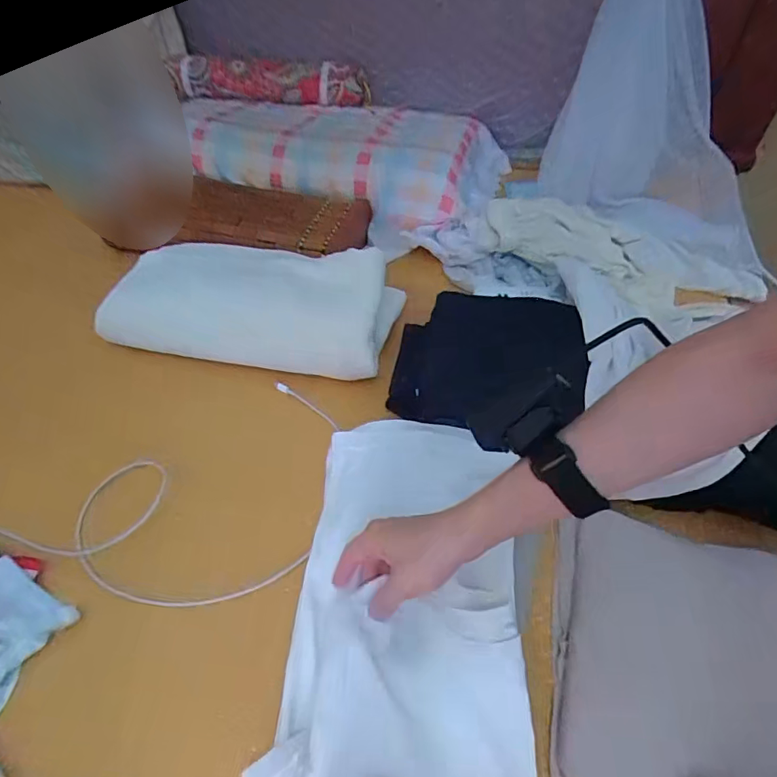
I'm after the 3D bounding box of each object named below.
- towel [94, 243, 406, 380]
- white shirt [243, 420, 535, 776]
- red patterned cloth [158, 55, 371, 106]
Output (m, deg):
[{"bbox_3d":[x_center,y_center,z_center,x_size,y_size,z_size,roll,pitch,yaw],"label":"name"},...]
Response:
[{"bbox_3d":[-0.167,-0.113,0.621,0.336,0.085,0.152,9,50,5],"label":"towel"},{"bbox_3d":[0.017,0.167,0.405,0.187,0.070,0.321,5,51,2],"label":"white shirt"},{"bbox_3d":[-0.206,-0.547,0.856,0.343,0.067,0.067,4,51,1],"label":"red patterned cloth"}]

